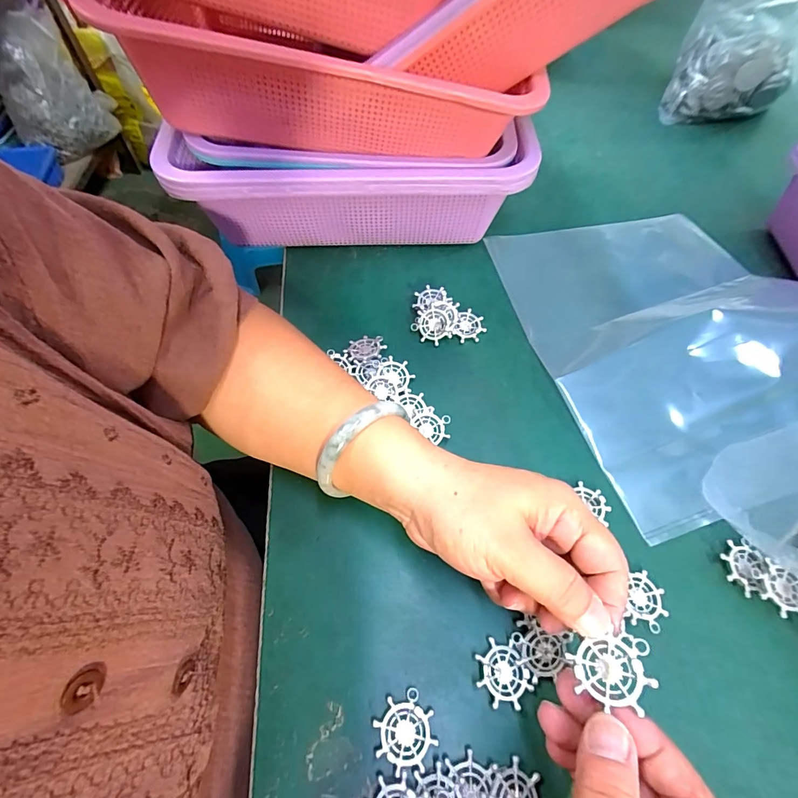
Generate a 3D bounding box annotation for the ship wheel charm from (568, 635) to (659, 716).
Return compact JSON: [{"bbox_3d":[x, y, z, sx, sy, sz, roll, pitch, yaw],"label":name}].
[{"bbox_3d":[0.091,0.117,0.172,0.031,0.004,0.025,-13,57,21],"label":"ship wheel charm"}]

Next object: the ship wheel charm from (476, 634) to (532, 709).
[{"bbox_3d":[0.057,0.150,0.222,0.028,0.009,0.031,-7,60,-16],"label":"ship wheel charm"}]

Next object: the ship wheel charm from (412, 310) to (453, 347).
[{"bbox_3d":[0.028,-0.061,0.338,0.028,0.004,0.031,-40,93,12],"label":"ship wheel charm"}]

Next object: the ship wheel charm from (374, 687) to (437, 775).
[{"bbox_3d":[0.003,0.172,0.210,0.030,0.004,0.032,-8,62,-6],"label":"ship wheel charm"}]

